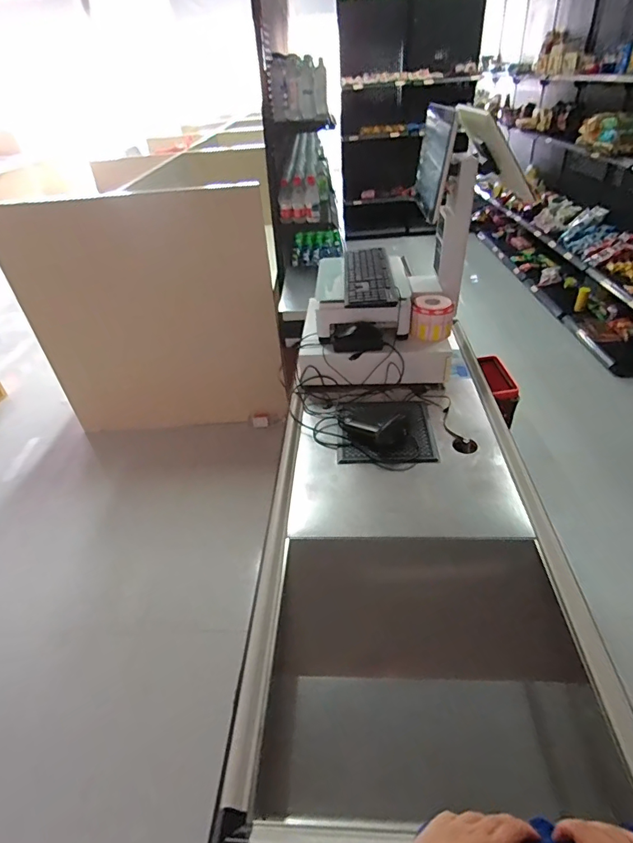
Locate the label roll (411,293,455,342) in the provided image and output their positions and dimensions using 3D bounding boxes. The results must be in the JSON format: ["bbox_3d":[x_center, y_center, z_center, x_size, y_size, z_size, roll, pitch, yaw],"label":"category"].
[{"bbox_3d":[0.326,-0.298,1.266,0.112,0.093,0.114,4,39,9],"label":"label roll"}]

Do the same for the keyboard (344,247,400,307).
[{"bbox_3d":[0.152,-0.420,1.281,0.141,0.034,0.382,-1,38,4],"label":"keyboard"}]

